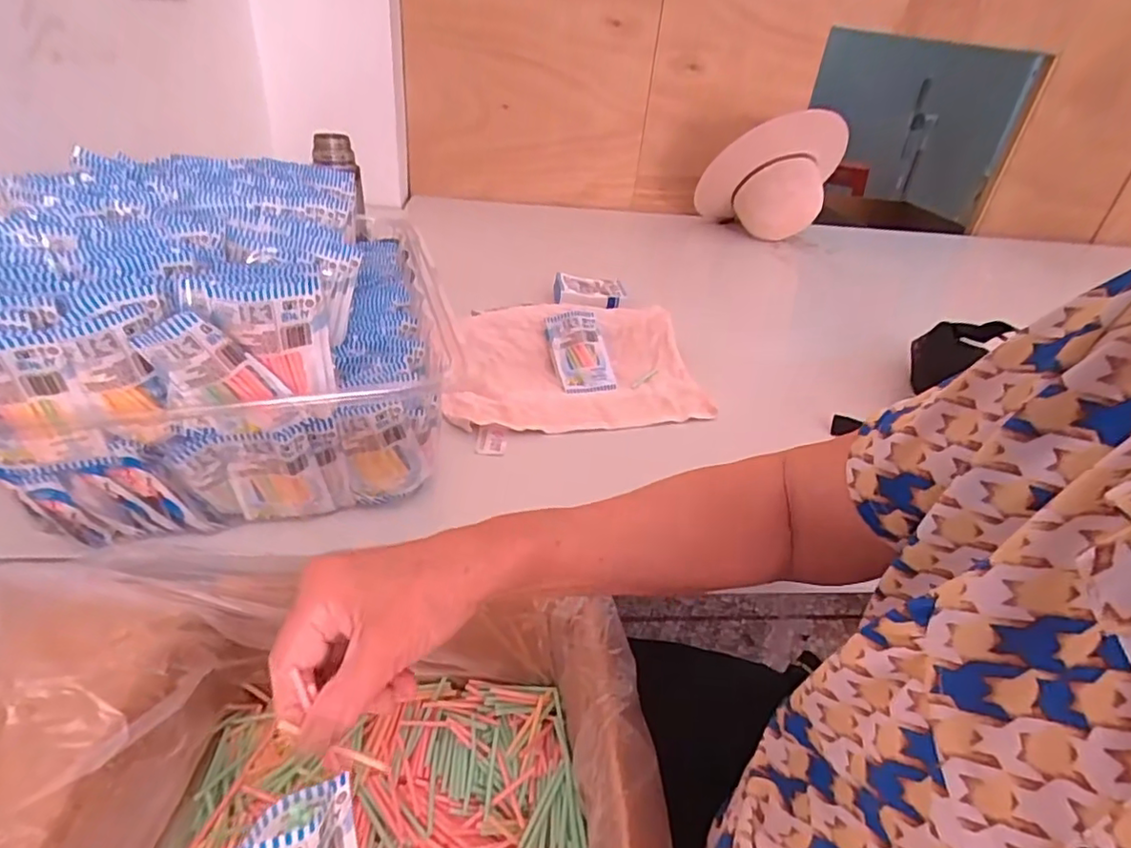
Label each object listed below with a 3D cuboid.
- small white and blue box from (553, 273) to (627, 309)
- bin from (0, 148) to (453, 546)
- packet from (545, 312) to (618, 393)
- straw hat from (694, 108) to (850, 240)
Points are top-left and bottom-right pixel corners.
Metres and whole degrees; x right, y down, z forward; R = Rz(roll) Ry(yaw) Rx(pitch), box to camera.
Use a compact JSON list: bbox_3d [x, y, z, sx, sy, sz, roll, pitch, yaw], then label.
[{"bbox_3d":[0.036,-0.209,0.938,0.109,0.024,0.086,8,34,1],"label":"small white and blue box"},{"bbox_3d":[-0.299,-0.102,0.554,0.330,0.187,0.406,-4,36,-17],"label":"bin"},{"bbox_3d":[0.017,-0.086,0.716,0.063,0.015,0.105,-12,73,-8],"label":"packet"},{"bbox_3d":[0.444,-0.548,1.291,0.288,0.288,0.125,-1,51,-12],"label":"straw hat"}]

